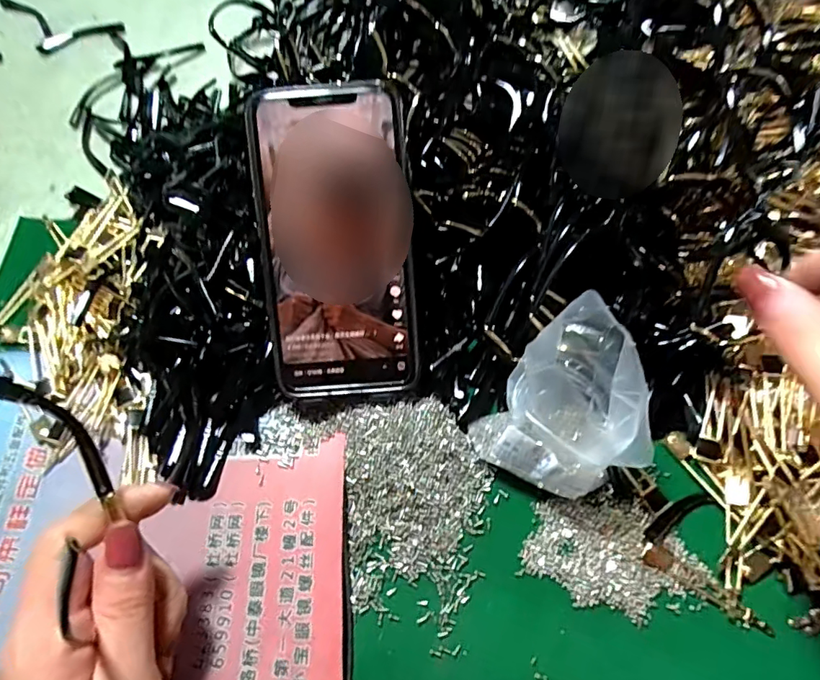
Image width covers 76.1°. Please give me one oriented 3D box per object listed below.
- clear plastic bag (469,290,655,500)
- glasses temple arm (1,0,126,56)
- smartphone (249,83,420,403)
[{"bbox_3d":[0.078,0.034,0.257,0.070,0.083,0.074,32,71,16],"label":"clear plastic bag"},{"bbox_3d":[-0.321,-0.275,0.467,0.134,0.005,0.053,17,67,10],"label":"glasses temple arm"},{"bbox_3d":[-0.037,-0.047,0.275,0.077,0.009,0.160,-3,98,1],"label":"smartphone"}]

